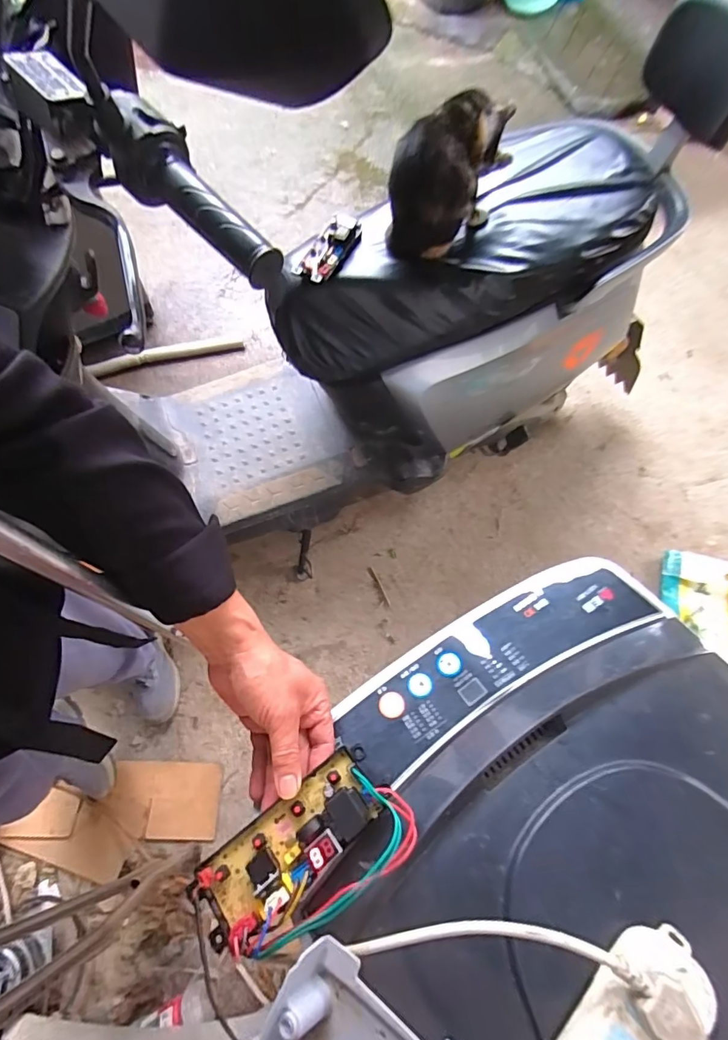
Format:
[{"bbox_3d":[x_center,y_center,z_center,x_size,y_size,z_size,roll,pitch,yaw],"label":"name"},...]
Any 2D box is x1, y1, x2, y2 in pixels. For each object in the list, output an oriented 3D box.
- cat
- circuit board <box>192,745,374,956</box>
[{"bbox_3d":[0.133,-0.532,0.735,0.116,0.173,0.196,33,70,14],"label":"cat"},{"bbox_3d":[-0.056,0.247,0.362,0.140,0.033,0.063,-36,71,-16],"label":"circuit board"}]

